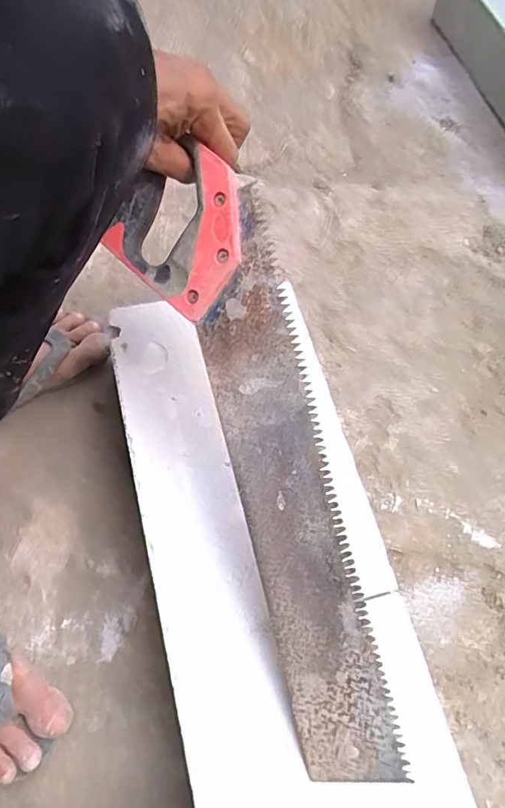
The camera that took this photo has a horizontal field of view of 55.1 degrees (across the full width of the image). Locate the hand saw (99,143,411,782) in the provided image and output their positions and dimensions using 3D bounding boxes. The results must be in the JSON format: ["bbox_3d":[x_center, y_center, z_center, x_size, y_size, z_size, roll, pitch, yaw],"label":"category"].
[{"bbox_3d":[0.004,0.034,0.369,0.113,0.028,0.448,-18,85,16],"label":"hand saw"}]

